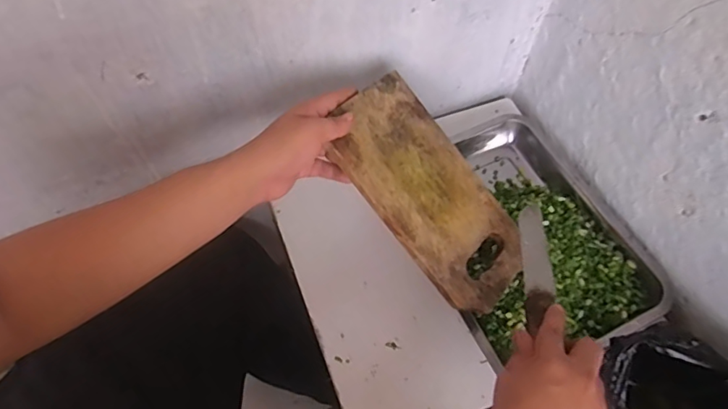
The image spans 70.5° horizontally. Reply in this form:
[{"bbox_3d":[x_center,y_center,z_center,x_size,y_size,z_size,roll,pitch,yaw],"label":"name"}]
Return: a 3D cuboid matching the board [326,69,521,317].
[{"bbox_3d":[0.079,-0.013,0.590,0.272,0.011,0.148,51,55,-4],"label":"board"}]

